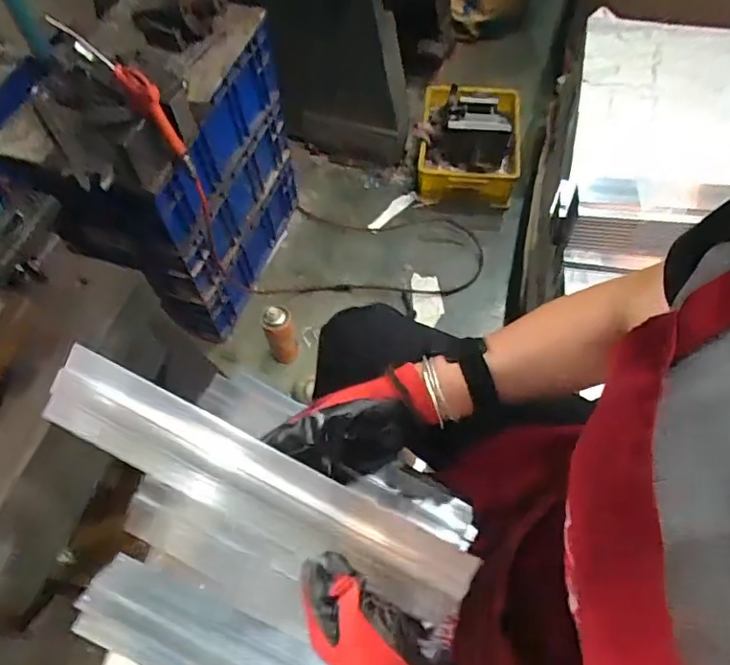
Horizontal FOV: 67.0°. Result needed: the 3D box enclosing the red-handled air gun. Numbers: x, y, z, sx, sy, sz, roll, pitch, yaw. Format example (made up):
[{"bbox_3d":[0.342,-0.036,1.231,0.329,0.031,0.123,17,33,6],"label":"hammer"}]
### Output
[{"bbox_3d":[-0.328,-0.346,0.817,0.072,0.272,0.023,1,58,29],"label":"red-handled air gun"}]

